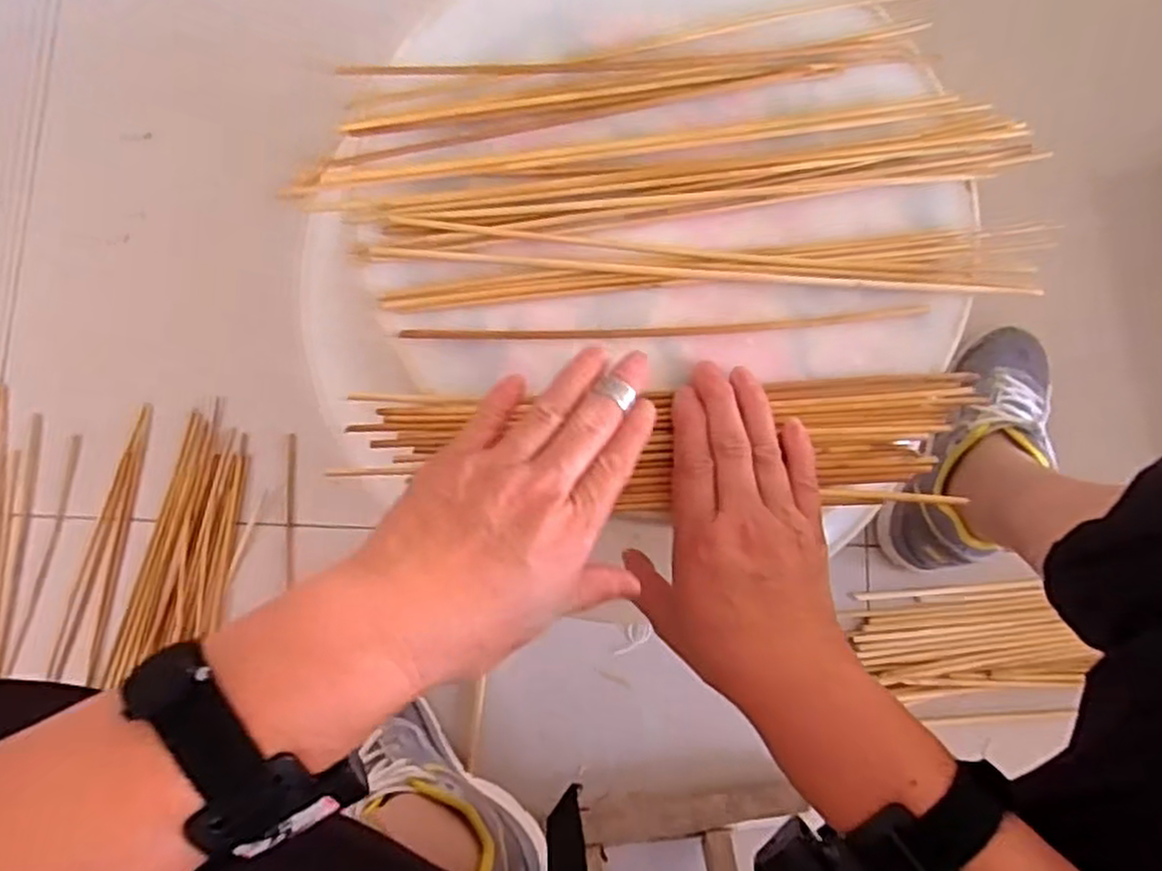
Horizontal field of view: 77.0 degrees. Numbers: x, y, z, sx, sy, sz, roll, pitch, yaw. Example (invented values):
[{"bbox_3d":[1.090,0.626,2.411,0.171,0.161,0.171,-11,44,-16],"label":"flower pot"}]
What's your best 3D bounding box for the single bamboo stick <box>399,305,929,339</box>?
[{"bbox_3d":[0.048,-0.057,0.385,0.275,0.005,0.009,-3,82,-5],"label":"single bamboo stick"}]

